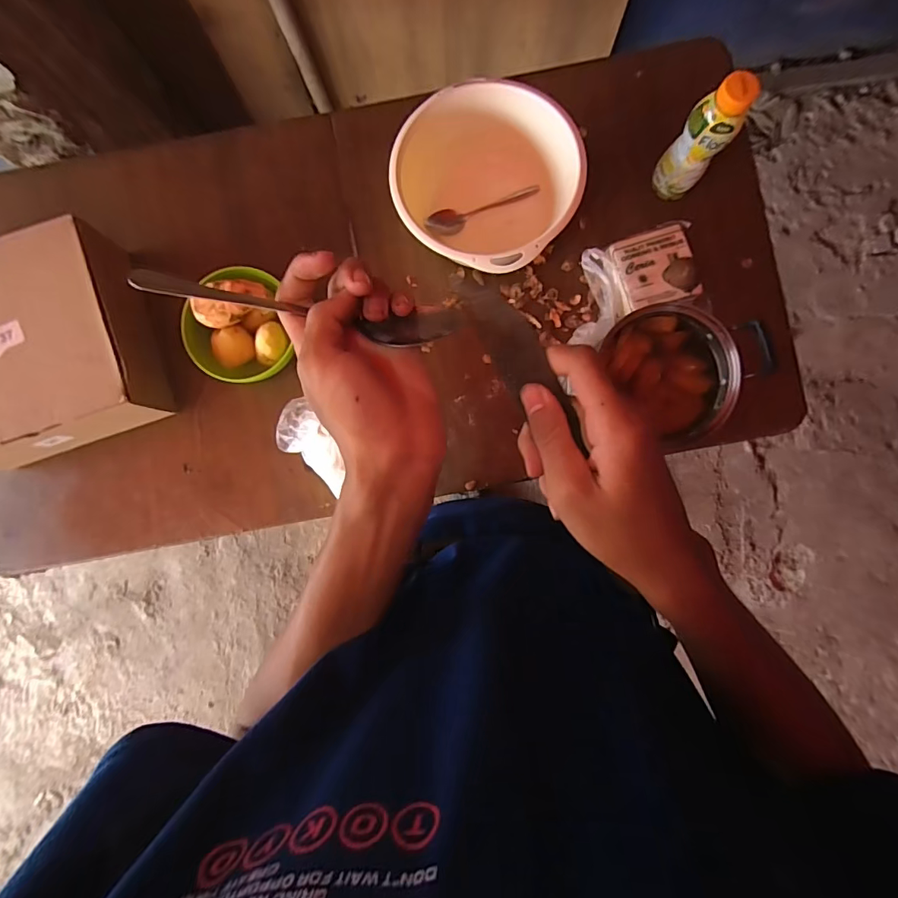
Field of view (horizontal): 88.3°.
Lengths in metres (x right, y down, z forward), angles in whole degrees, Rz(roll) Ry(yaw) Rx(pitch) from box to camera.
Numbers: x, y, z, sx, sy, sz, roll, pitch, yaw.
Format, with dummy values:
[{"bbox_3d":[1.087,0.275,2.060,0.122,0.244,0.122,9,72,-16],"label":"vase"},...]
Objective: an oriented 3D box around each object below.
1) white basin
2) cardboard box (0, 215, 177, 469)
[{"bbox_3d":[0.052,-0.351,0.643,0.231,0.116,0.232,0,86,1],"label":"white basin"},{"bbox_3d":[-0.557,-0.135,0.635,0.265,0.110,0.260,-20,86,0],"label":"cardboard box"}]

